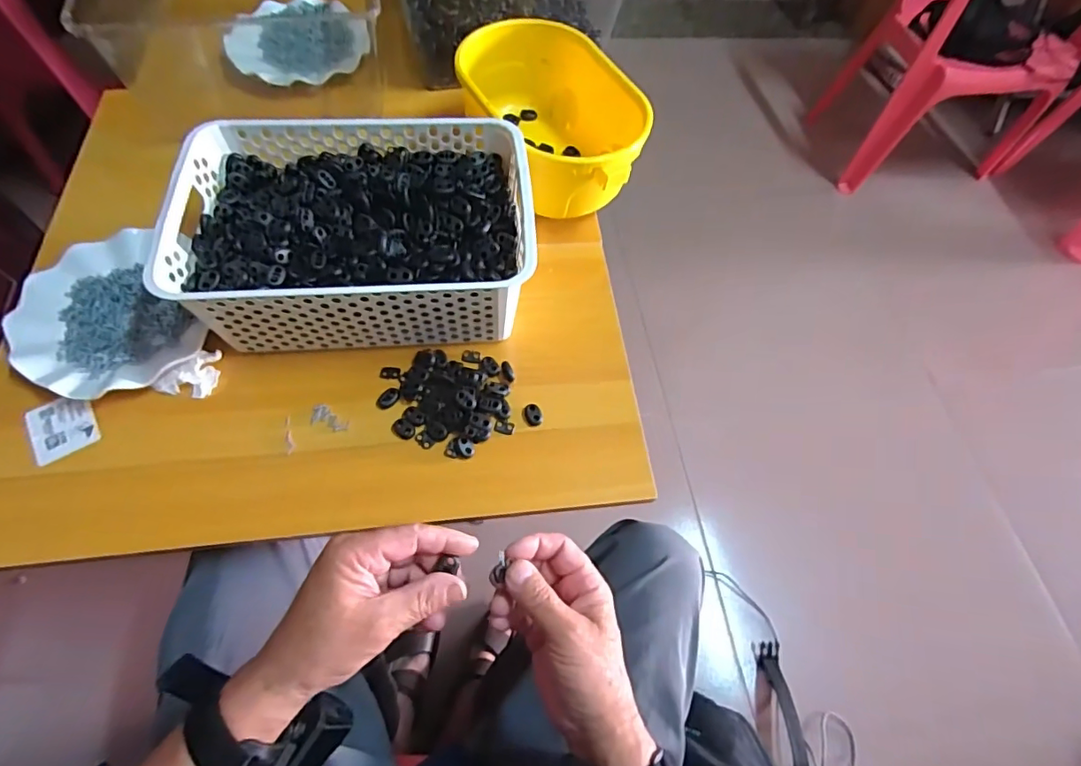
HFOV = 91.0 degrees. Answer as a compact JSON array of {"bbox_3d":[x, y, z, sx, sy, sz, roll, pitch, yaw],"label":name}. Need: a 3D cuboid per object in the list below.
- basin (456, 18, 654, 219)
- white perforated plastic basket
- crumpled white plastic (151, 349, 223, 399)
[{"bbox_3d":[0.010,-0.295,0.613,0.157,0.110,0.238,-23,66,-16],"label":"basin"},{"bbox_3d":[-0.168,-0.144,0.513,0.307,0.099,0.204,-4,62,-6],"label":"white perforated plastic basket"},{"bbox_3d":[-0.321,-0.005,0.493,0.034,0.017,0.059,39,66,16],"label":"crumpled white plastic"}]

